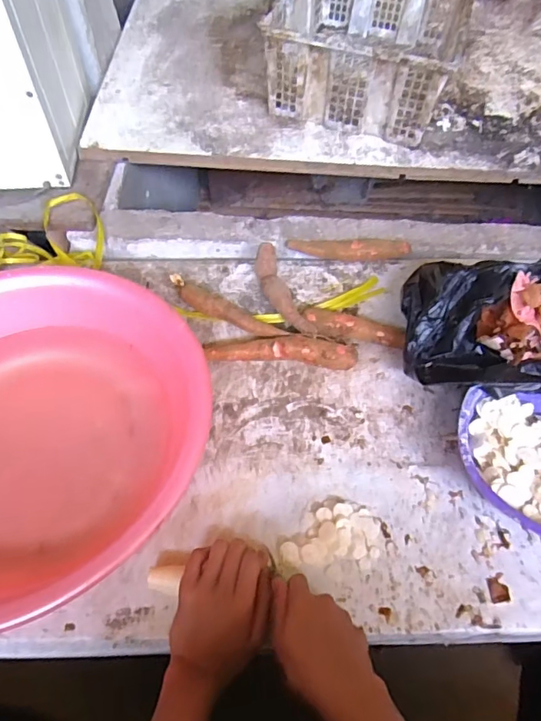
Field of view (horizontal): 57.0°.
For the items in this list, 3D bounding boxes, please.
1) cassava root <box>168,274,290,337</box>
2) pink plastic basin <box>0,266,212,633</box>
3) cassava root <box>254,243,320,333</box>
[{"bbox_3d":[-0.070,-0.069,0.736,0.197,0.033,0.030,29,59,16],"label":"cassava root"},{"bbox_3d":[-0.288,0.072,0.572,0.407,0.116,0.382,2,55,-3],"label":"pink plastic basin"},{"bbox_3d":[0.017,-0.100,0.755,0.043,0.039,0.185,-14,58,-13],"label":"cassava root"}]

